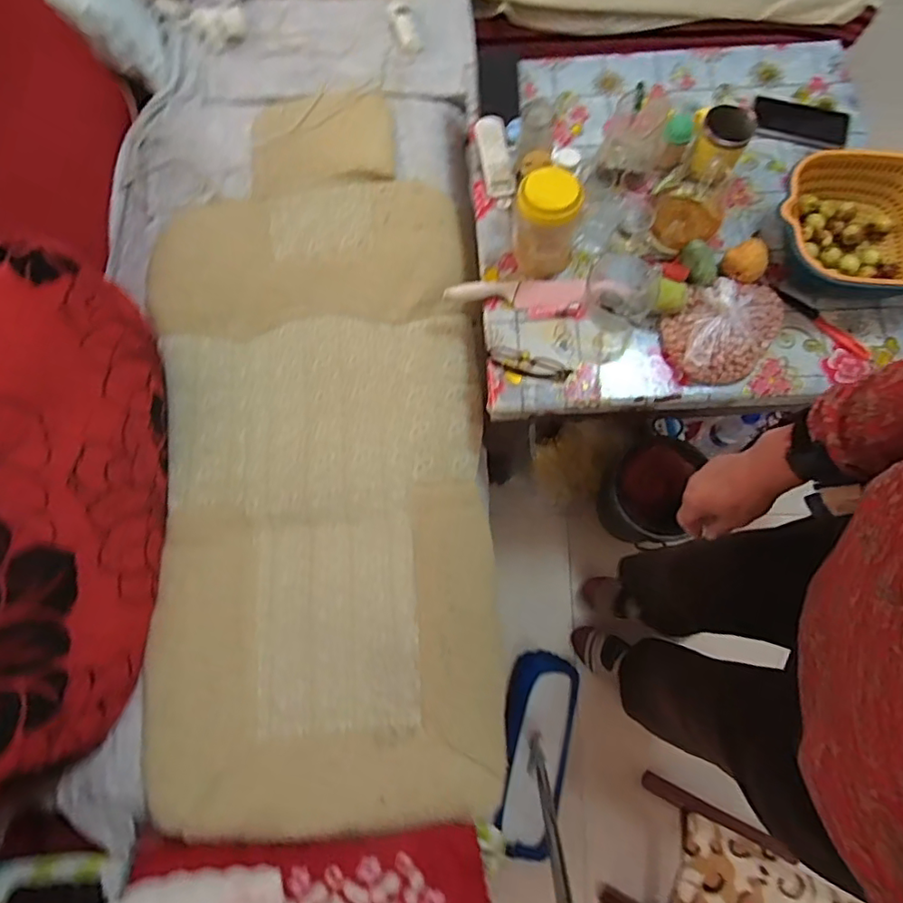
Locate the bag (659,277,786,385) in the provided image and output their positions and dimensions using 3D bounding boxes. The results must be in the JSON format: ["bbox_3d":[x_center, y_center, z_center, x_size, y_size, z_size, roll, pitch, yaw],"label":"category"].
[{"bbox_3d":[0.420,-0.195,0.862,0.144,0.065,0.188,39,80,11],"label":"bag"}]

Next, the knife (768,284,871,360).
[{"bbox_3d":[0.585,-0.208,0.890,0.182,0.014,0.026,43,80,11],"label":"knife"}]

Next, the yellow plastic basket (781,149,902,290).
[{"bbox_3d":[0.630,-0.343,0.879,0.249,0.095,0.235,21,77,7],"label":"yellow plastic basket"}]

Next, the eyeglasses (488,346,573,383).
[{"bbox_3d":[0.121,-0.137,0.876,0.129,0.017,0.038,16,76,6],"label":"eyeglasses"}]

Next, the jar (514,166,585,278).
[{"bbox_3d":[0.144,-0.343,0.857,0.090,0.155,0.082,0,75,2],"label":"jar"}]

